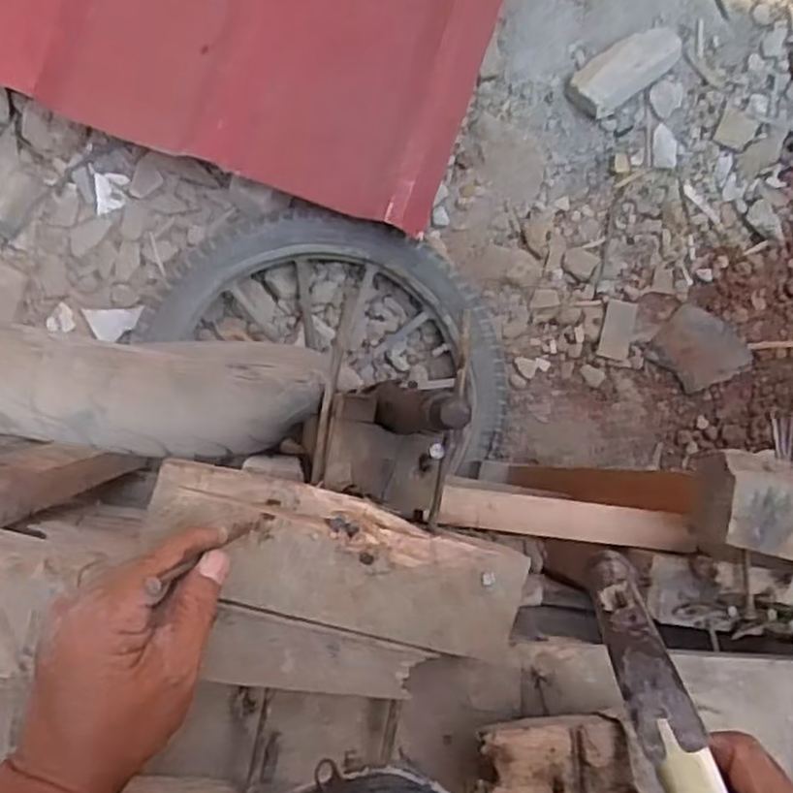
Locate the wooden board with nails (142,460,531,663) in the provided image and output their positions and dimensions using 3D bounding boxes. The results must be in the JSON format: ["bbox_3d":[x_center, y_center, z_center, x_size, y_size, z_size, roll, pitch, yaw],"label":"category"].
[{"bbox_3d":[-0.033,0.100,0.460,0.228,0.011,0.075,21,84,-10],"label":"wooden board with nails"}]

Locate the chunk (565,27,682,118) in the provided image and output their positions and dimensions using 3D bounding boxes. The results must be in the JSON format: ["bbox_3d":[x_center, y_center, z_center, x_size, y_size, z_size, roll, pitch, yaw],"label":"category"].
[{"bbox_3d":[0.361,-0.518,1.193,0.192,0.059,0.085,-38,93,-8],"label":"chunk"}]

